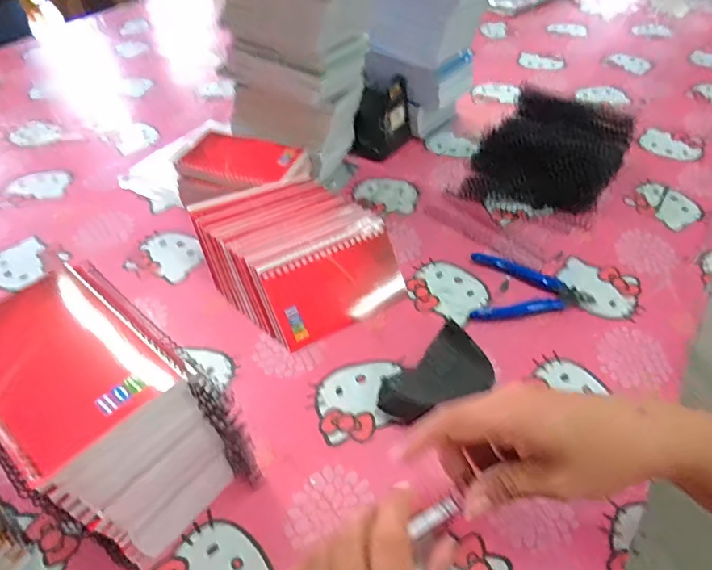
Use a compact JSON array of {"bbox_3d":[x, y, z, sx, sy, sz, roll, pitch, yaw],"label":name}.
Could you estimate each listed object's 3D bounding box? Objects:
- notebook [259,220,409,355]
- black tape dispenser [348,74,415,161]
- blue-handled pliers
[{"bbox_3d":[-0.016,0.000,0.460,0.129,0.078,0.006,-26,8,-18],"label":"notebook"},{"bbox_3d":[0.038,-0.216,0.631,0.040,0.092,0.088,34,57,28],"label":"black tape dispenser"},{"bbox_3d":[0.174,0.006,0.482,0.115,0.009,0.088,8,48,9],"label":"blue-handled pliers"}]

